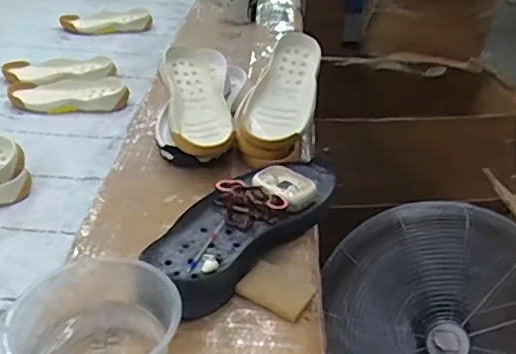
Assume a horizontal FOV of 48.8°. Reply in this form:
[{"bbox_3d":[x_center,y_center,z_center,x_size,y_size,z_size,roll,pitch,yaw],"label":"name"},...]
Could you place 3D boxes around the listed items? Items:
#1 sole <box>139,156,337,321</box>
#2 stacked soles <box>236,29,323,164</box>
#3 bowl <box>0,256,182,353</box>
[{"bbox_3d":[-0.006,0.045,0.665,0.114,0.035,0.307,26,42,29],"label":"sole"},{"bbox_3d":[0.039,-0.125,0.834,0.087,0.038,0.254,10,52,15],"label":"stacked soles"},{"bbox_3d":[-0.134,0.140,0.481,0.126,0.078,0.129,2,35,-1],"label":"bowl"}]

